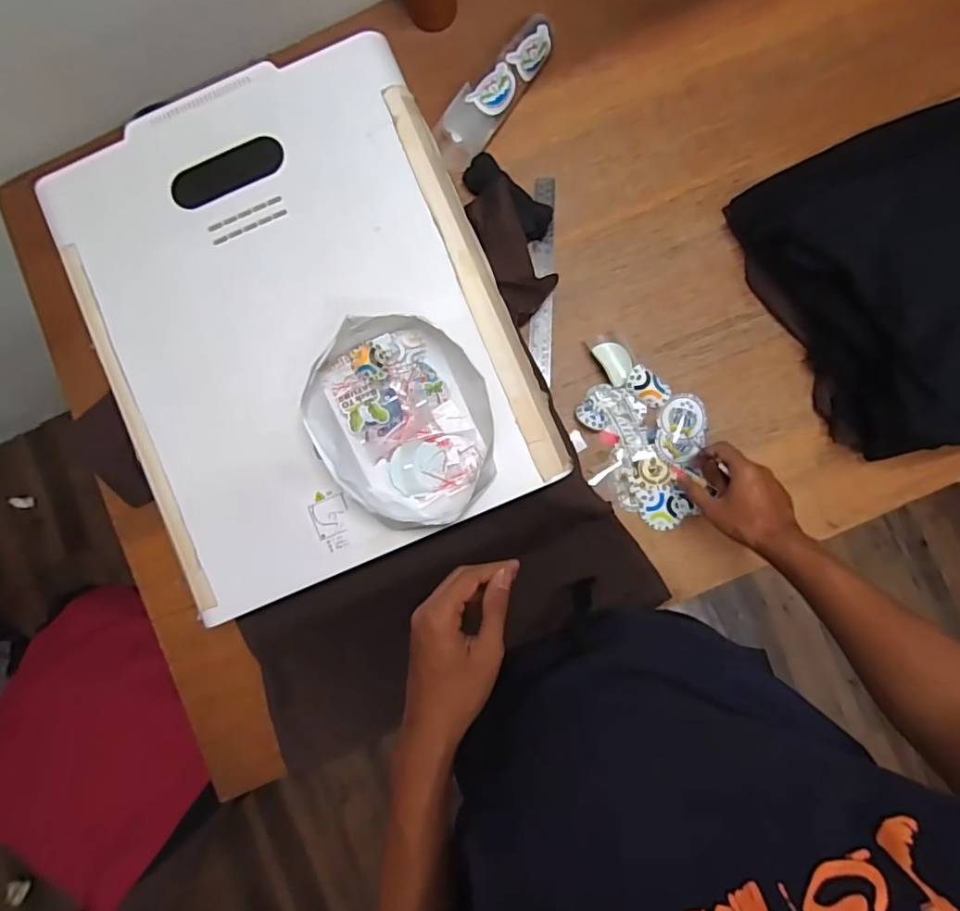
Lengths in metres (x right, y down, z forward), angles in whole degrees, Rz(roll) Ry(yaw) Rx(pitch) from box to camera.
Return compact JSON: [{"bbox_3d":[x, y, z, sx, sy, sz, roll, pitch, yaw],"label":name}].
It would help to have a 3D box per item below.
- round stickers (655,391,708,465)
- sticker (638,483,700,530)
[{"bbox_3d":[0.252,-0.035,0.679,0.057,0.009,0.084,7,88,6],"label":"round stickers"},{"bbox_3d":[0.231,0.065,0.677,0.056,0.005,0.056,-35,84,3],"label":"sticker"}]

